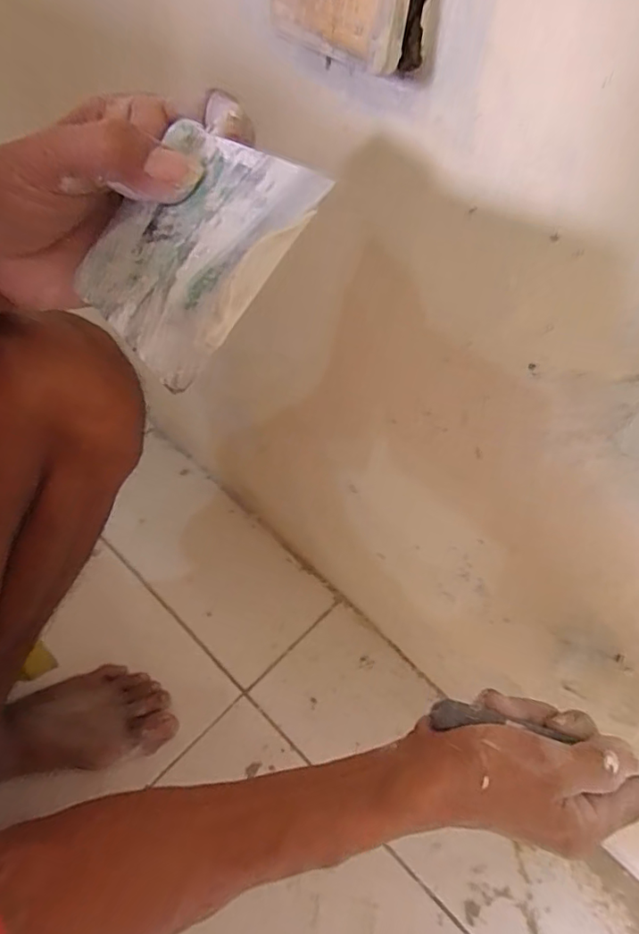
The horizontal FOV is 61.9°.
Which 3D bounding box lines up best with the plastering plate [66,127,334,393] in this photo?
[{"bbox_3d":[-0.048,-0.077,0.185,0.078,0.006,0.102,-53,51,6],"label":"plastering plate"}]

